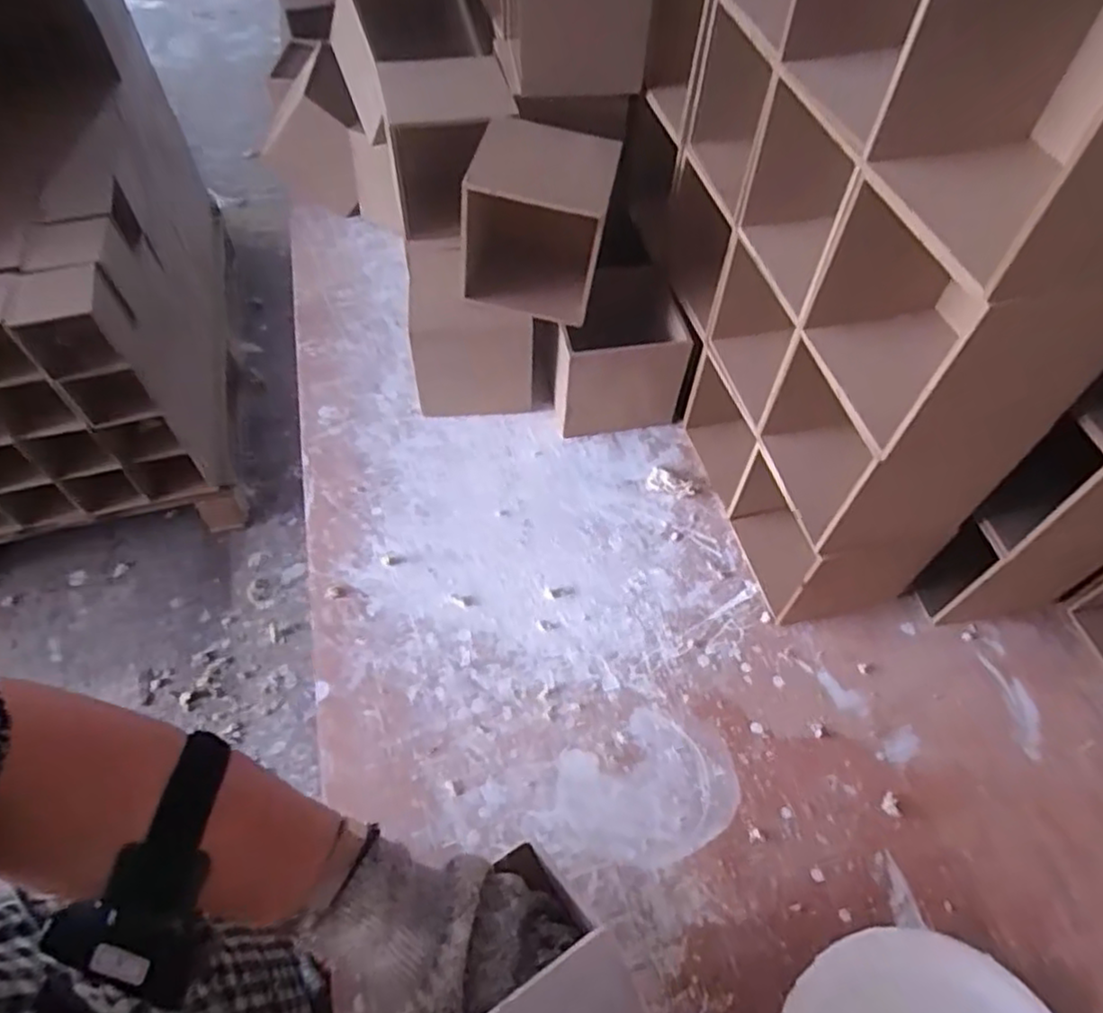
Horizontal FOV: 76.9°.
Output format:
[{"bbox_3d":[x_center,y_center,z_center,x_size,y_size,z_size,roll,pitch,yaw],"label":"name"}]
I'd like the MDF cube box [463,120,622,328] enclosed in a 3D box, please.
[{"bbox_3d":[-0.008,-0.240,0.593,0.116,0.111,0.107,13,56,7],"label":"MDF cube box"}]

